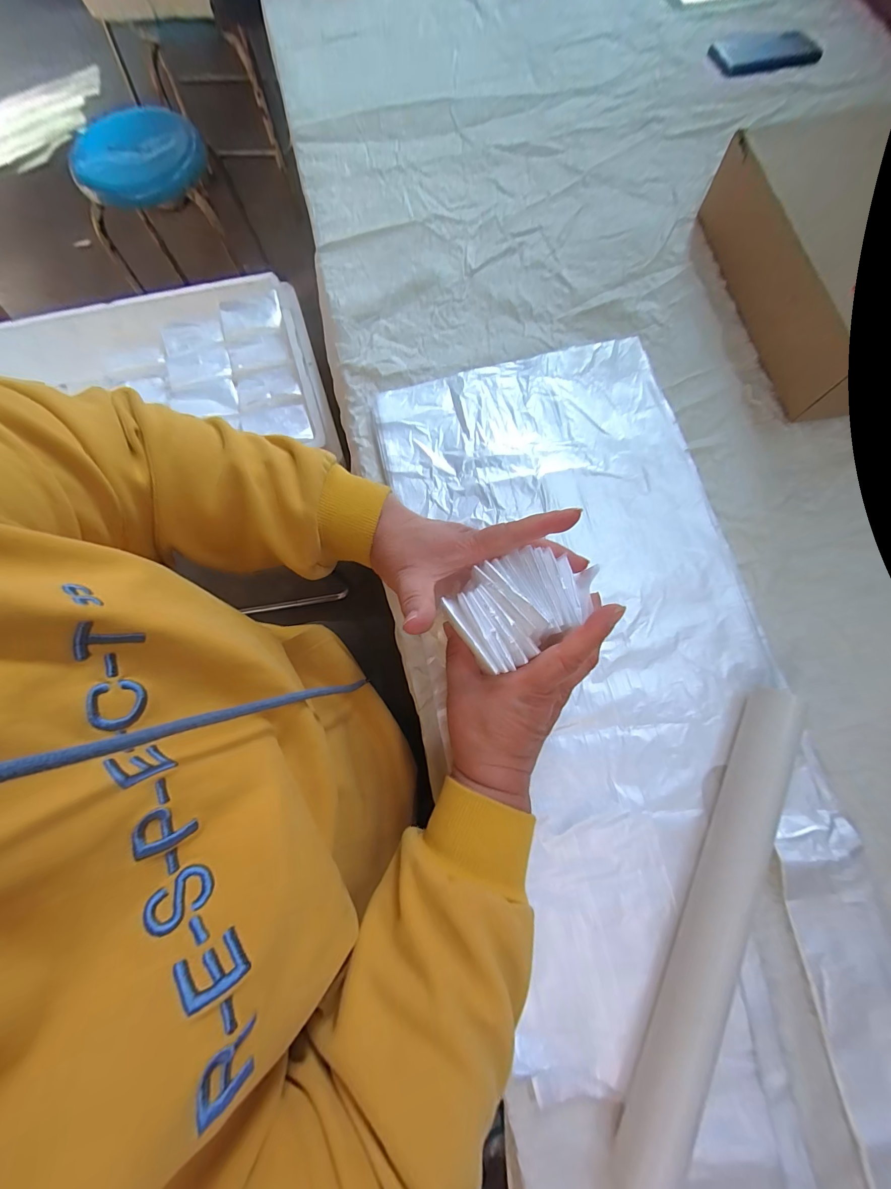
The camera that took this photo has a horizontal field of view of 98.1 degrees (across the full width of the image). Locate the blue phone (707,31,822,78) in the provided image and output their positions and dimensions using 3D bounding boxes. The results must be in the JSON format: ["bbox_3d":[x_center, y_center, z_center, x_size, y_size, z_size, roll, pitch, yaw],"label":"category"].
[{"bbox_3d":[0.456,-0.776,0.554,0.143,0.008,0.079,-7,77,-2],"label":"blue phone"}]

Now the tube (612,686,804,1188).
[{"bbox_3d":[0.204,0.243,0.293,0.034,0.035,0.353,26,78,6],"label":"tube"}]

